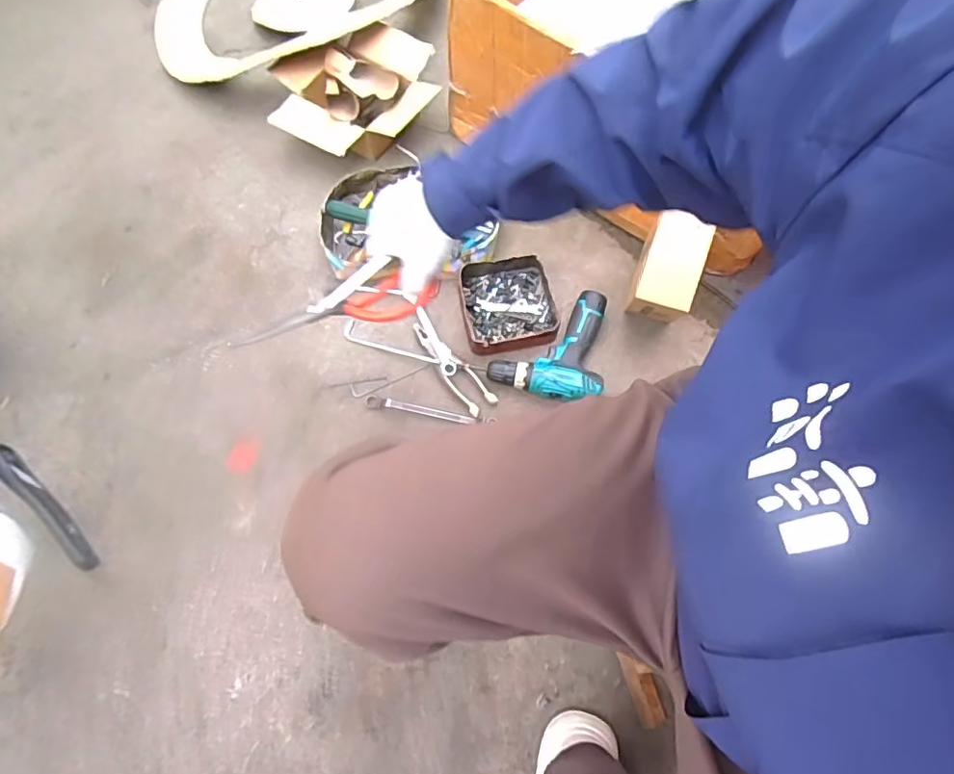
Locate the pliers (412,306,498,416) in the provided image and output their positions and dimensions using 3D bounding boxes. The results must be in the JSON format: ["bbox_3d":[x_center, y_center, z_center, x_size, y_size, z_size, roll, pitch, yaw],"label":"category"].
[{"bbox_3d":[-0.049,-0.045,0.932,0.047,0.021,0.211,-35,72,-12],"label":"pliers"}]

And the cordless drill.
[{"bbox_3d":[0.123,-0.074,0.930,0.180,0.049,0.193,10,69,5],"label":"cordless drill"}]

